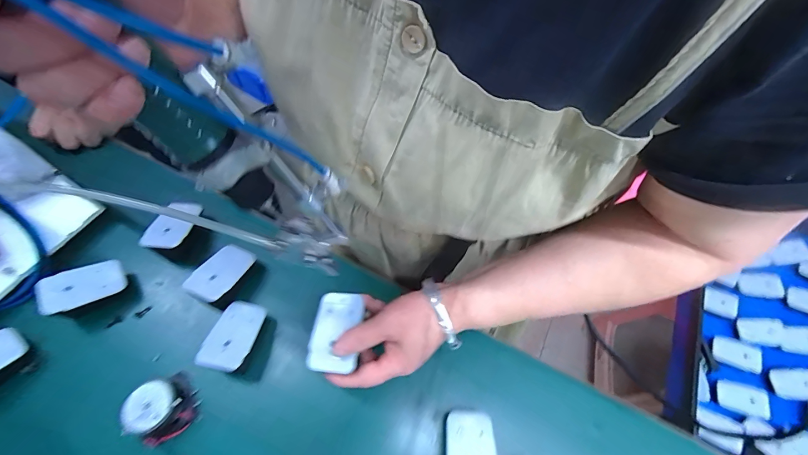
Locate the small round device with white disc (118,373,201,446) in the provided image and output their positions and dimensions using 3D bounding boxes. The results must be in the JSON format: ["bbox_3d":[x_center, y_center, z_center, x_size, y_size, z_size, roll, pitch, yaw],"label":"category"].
[{"bbox_3d":[-0.232,0.174,0.354,0.052,0.038,0.050,1,61,-3],"label":"small round device with white disc"}]

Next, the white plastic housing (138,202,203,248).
[{"bbox_3d":[-0.271,-0.005,0.433,0.044,0.010,0.069,8,46,-7],"label":"white plastic housing"}]

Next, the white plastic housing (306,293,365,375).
[{"bbox_3d":[-0.062,0.093,0.334,0.044,0.013,0.069,6,61,0],"label":"white plastic housing"}]

